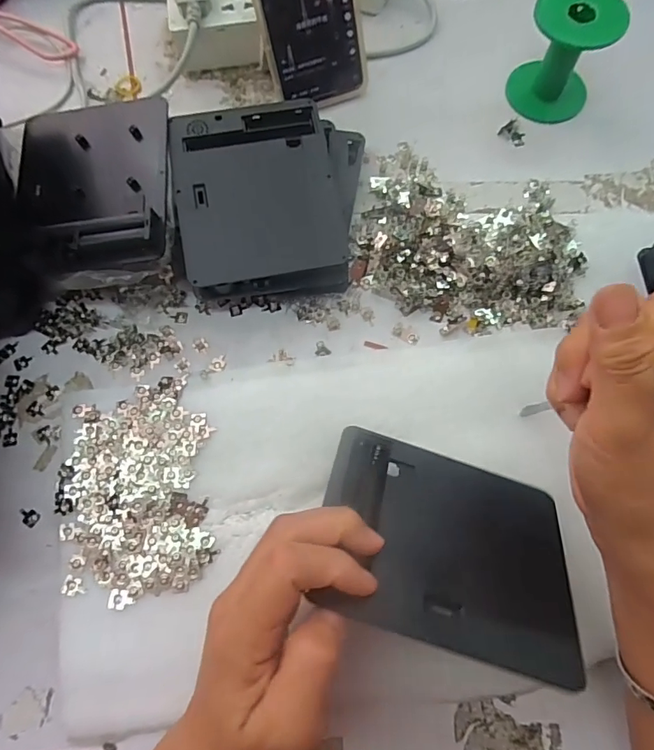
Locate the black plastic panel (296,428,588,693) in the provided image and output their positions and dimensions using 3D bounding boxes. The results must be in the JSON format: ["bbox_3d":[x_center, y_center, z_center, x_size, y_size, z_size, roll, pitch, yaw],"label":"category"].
[{"bbox_3d":[0.064,0.087,0.253,0.132,0.005,0.107,17,43,1],"label":"black plastic panel"}]

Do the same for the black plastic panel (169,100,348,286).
[{"bbox_3d":[-0.050,-0.135,0.346,0.115,0.012,0.125,-9,89,-11],"label":"black plastic panel"}]

